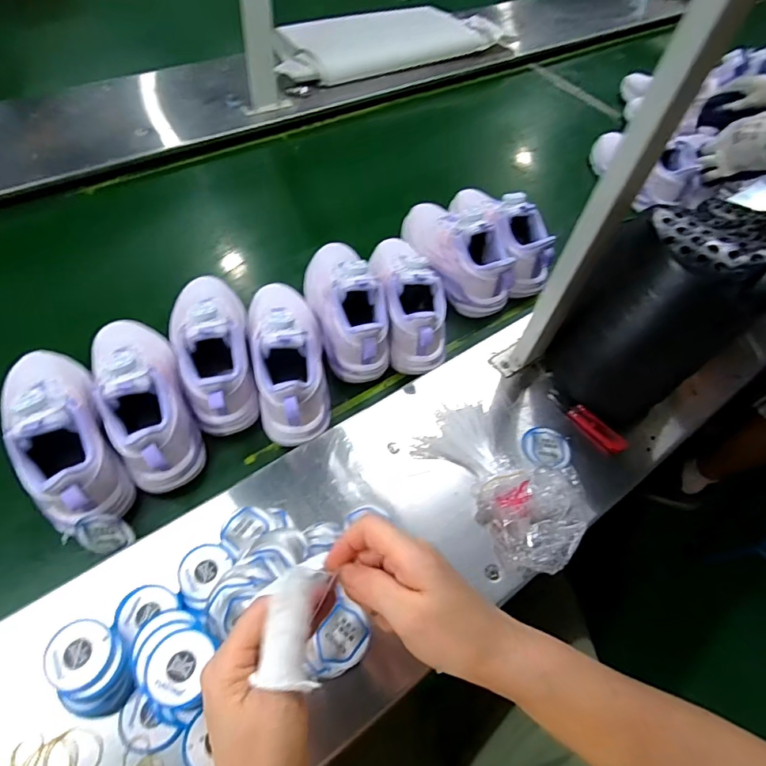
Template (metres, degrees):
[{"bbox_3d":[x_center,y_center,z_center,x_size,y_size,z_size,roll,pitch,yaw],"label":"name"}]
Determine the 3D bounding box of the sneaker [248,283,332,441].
[{"bbox_3d":[-0.108,-0.042,0.535,0.079,0.100,0.215,-7,58,-8],"label":"sneaker"}]

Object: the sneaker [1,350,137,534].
[{"bbox_3d":[-0.321,0.045,0.462,0.087,0.111,0.214,-30,64,-20],"label":"sneaker"}]

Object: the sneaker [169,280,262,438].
[{"bbox_3d":[-0.195,-0.052,0.535,0.079,0.102,0.225,-14,59,-12],"label":"sneaker"}]

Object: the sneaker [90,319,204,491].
[{"bbox_3d":[-0.254,0.005,0.488,0.080,0.100,0.215,-24,62,-17],"label":"sneaker"}]

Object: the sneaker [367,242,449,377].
[{"bbox_3d":[0.031,-0.120,0.597,0.073,0.097,0.217,-7,58,-8],"label":"sneaker"}]

